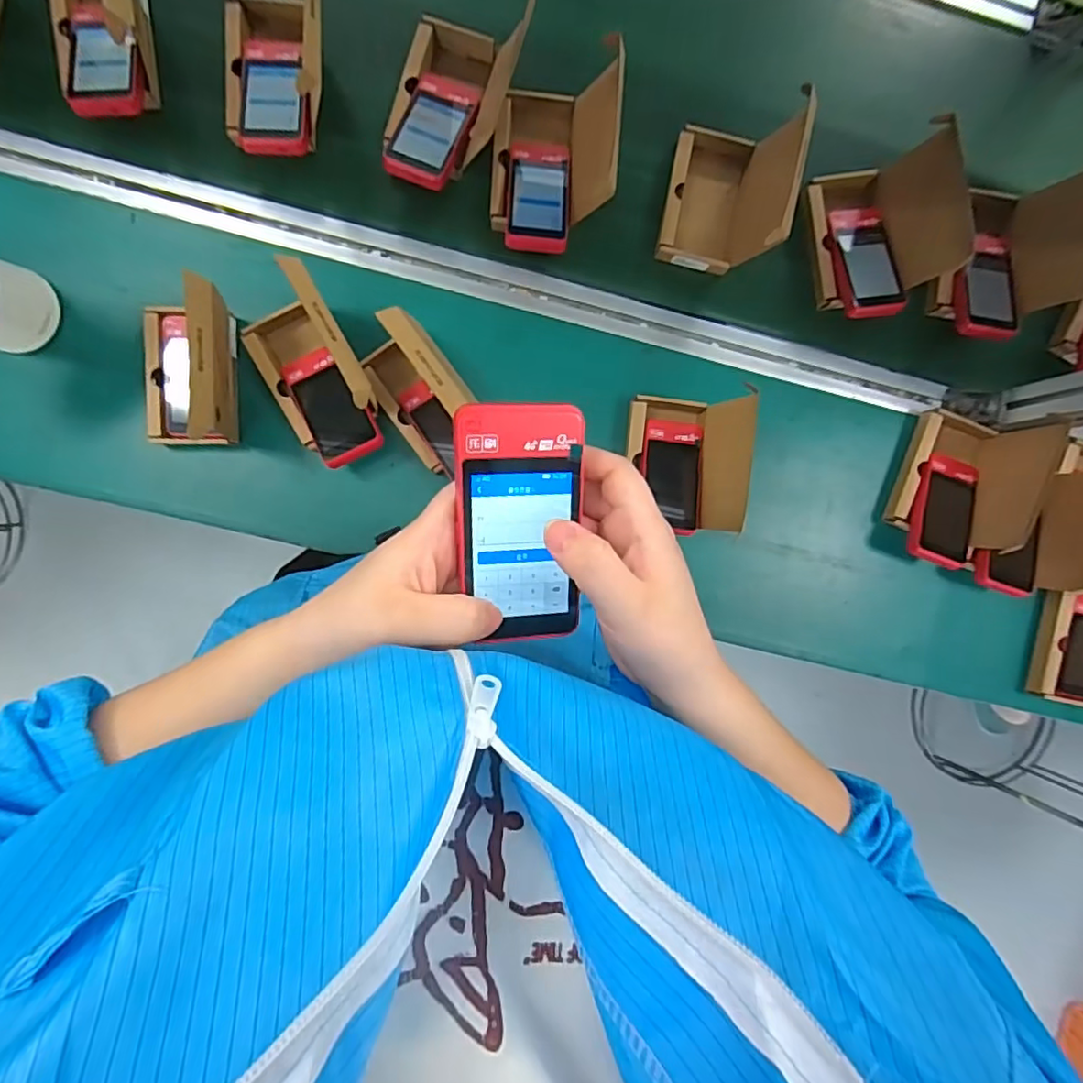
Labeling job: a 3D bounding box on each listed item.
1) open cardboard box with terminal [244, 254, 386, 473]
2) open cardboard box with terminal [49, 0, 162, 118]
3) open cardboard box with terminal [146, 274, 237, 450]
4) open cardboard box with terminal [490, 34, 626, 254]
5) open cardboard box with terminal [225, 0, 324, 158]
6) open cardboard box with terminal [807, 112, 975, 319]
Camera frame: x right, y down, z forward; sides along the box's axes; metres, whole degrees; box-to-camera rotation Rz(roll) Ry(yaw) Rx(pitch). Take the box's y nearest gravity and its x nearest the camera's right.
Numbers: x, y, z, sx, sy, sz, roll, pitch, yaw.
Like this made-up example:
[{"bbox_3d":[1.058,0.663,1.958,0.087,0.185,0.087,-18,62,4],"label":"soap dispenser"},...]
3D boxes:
[{"bbox_3d":[-0.222,-0.159,0.585,0.091,0.122,0.164,-29,94,-7],"label":"open cardboard box with terminal"},{"bbox_3d":[-0.427,-0.511,0.570,0.110,0.111,0.172,-11,94,-10],"label":"open cardboard box with terminal"},{"bbox_3d":[-0.342,-0.163,0.571,0.099,0.132,0.137,2,90,-8],"label":"open cardboard box with terminal"},{"bbox_3d":[0.011,-0.396,0.619,0.118,0.114,0.183,4,91,-11],"label":"open cardboard box with terminal"},{"bbox_3d":[-0.263,-0.481,0.587,0.114,0.114,0.171,-3,93,-11],"label":"open cardboard box with terminal"},{"bbox_3d":[0.375,-0.354,0.669,0.121,0.118,0.181,-6,93,-11],"label":"open cardboard box with terminal"}]

